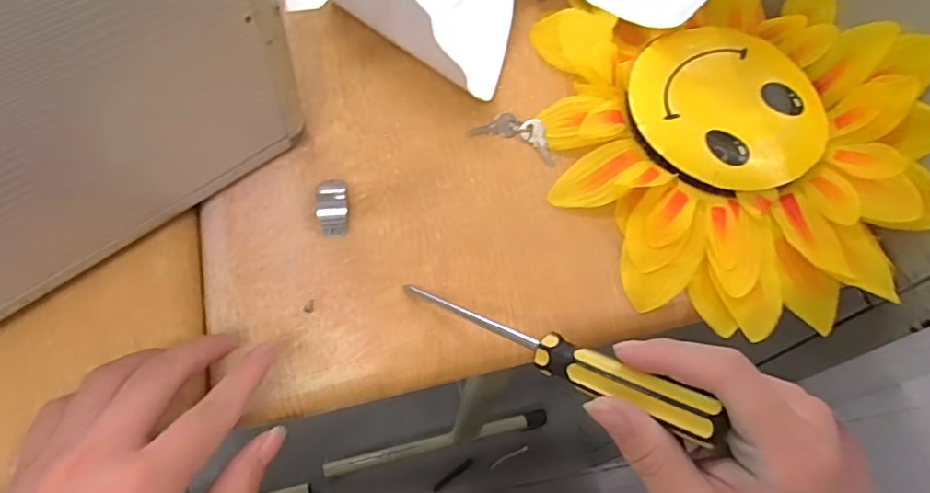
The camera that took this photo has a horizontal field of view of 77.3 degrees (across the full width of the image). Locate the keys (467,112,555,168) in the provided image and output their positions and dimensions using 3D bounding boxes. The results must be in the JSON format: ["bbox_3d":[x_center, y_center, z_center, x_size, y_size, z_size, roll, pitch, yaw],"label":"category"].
[{"bbox_3d":[0.034,-0.073,0.375,0.057,0.004,0.025,24,63,7],"label":"keys"}]

